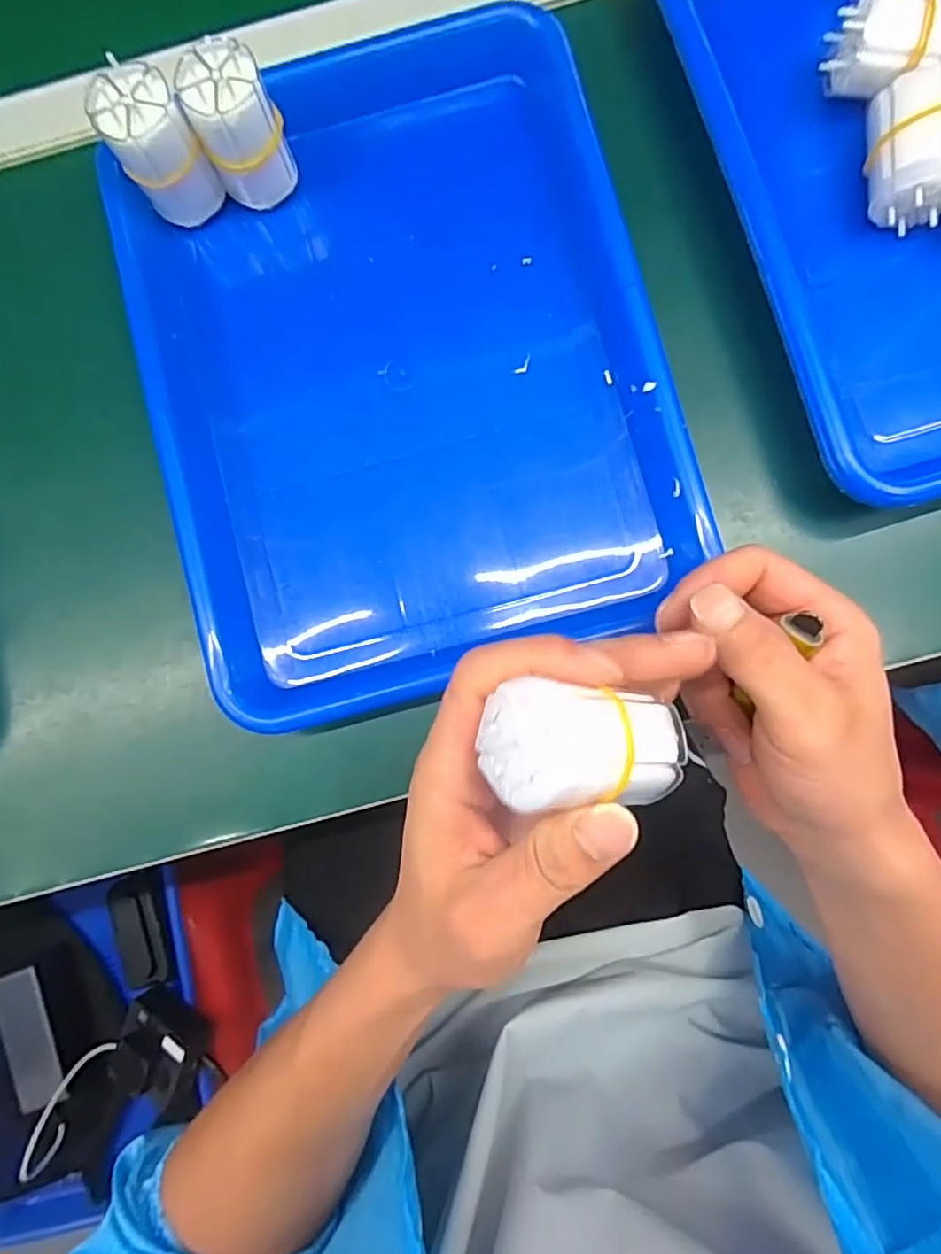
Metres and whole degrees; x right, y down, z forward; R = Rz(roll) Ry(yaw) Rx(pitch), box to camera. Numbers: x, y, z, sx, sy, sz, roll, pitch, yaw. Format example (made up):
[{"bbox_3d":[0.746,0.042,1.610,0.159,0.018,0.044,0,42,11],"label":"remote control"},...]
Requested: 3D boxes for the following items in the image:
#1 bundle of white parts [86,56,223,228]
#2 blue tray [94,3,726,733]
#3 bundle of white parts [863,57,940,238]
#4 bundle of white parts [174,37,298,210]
[{"bbox_3d":[-0.153,-0.235,0.314,0.037,0.067,0.033,-26,84,3],"label":"bundle of white parts"},{"bbox_3d":[-0.035,-0.128,0.318,0.242,0.035,0.310,-15,84,1],"label":"blue tray"},{"bbox_3d":[0.214,-0.228,0.303,0.041,0.041,0.066,-1,85,4],"label":"bundle of white parts"},{"bbox_3d":[-0.113,-0.244,0.313,0.039,0.064,0.037,0,86,6],"label":"bundle of white parts"}]

